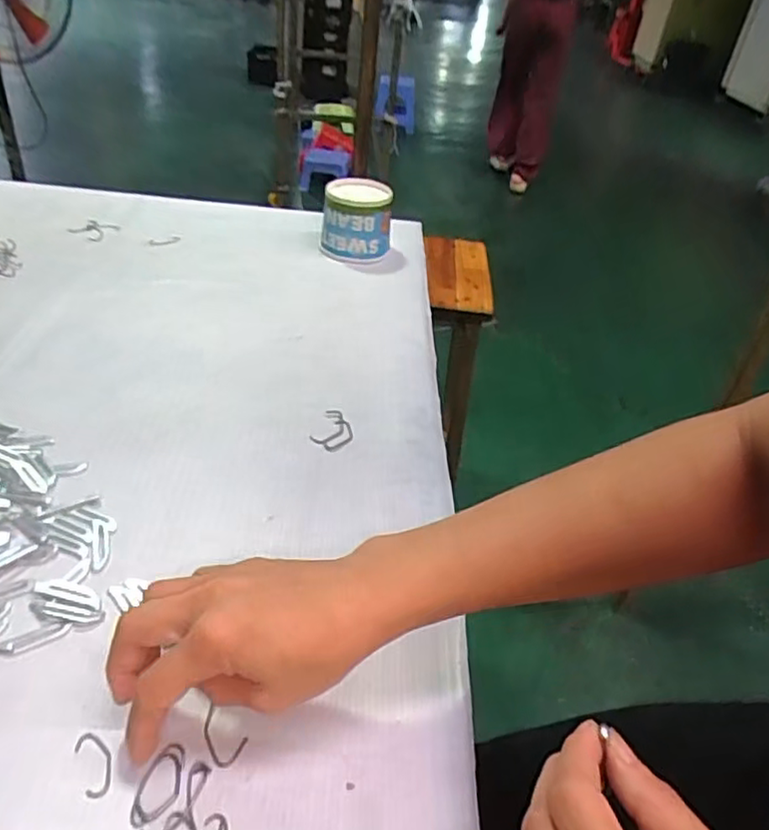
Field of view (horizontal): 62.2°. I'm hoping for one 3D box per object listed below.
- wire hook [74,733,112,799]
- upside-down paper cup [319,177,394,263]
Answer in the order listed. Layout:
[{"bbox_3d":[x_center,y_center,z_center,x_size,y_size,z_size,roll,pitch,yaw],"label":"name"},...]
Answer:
[{"bbox_3d":[-0.142,0.169,0.312,0.014,0.004,0.033,-17,44,-28],"label":"wire hook"},{"bbox_3d":[-0.034,-0.237,0.779,0.081,0.079,0.076,9,38,2],"label":"upside-down paper cup"}]

